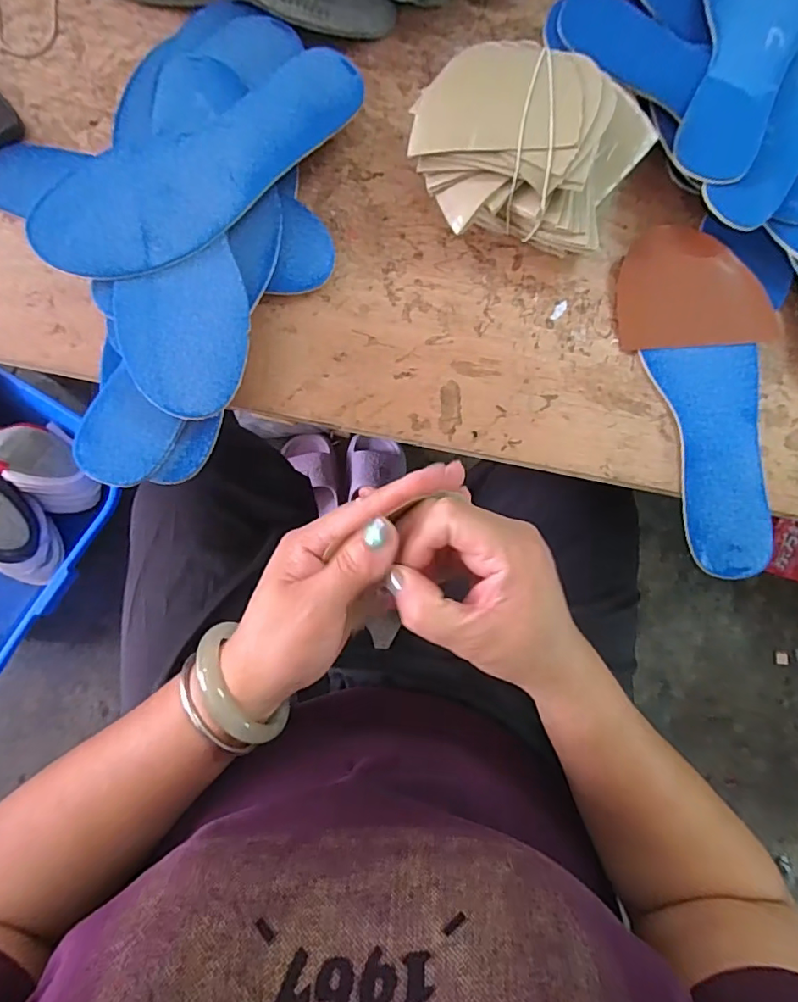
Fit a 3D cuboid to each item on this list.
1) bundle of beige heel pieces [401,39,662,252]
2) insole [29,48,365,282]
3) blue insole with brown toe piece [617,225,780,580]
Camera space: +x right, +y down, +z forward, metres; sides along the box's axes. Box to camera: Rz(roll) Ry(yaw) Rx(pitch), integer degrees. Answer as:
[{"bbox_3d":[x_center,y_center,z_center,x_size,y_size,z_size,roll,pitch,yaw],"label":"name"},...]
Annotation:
[{"bbox_3d":[0.095,-0.244,0.371,0.171,0.073,0.127,9,81,-4],"label":"bundle of beige heel pieces"},{"bbox_3d":[-0.119,-0.221,0.347,0.237,0.007,0.081,-37,92,-13],"label":"insole"},{"bbox_3d":[0.225,-0.077,0.381,0.097,0.029,0.253,-5,82,-6],"label":"blue insole with brown toe piece"}]

